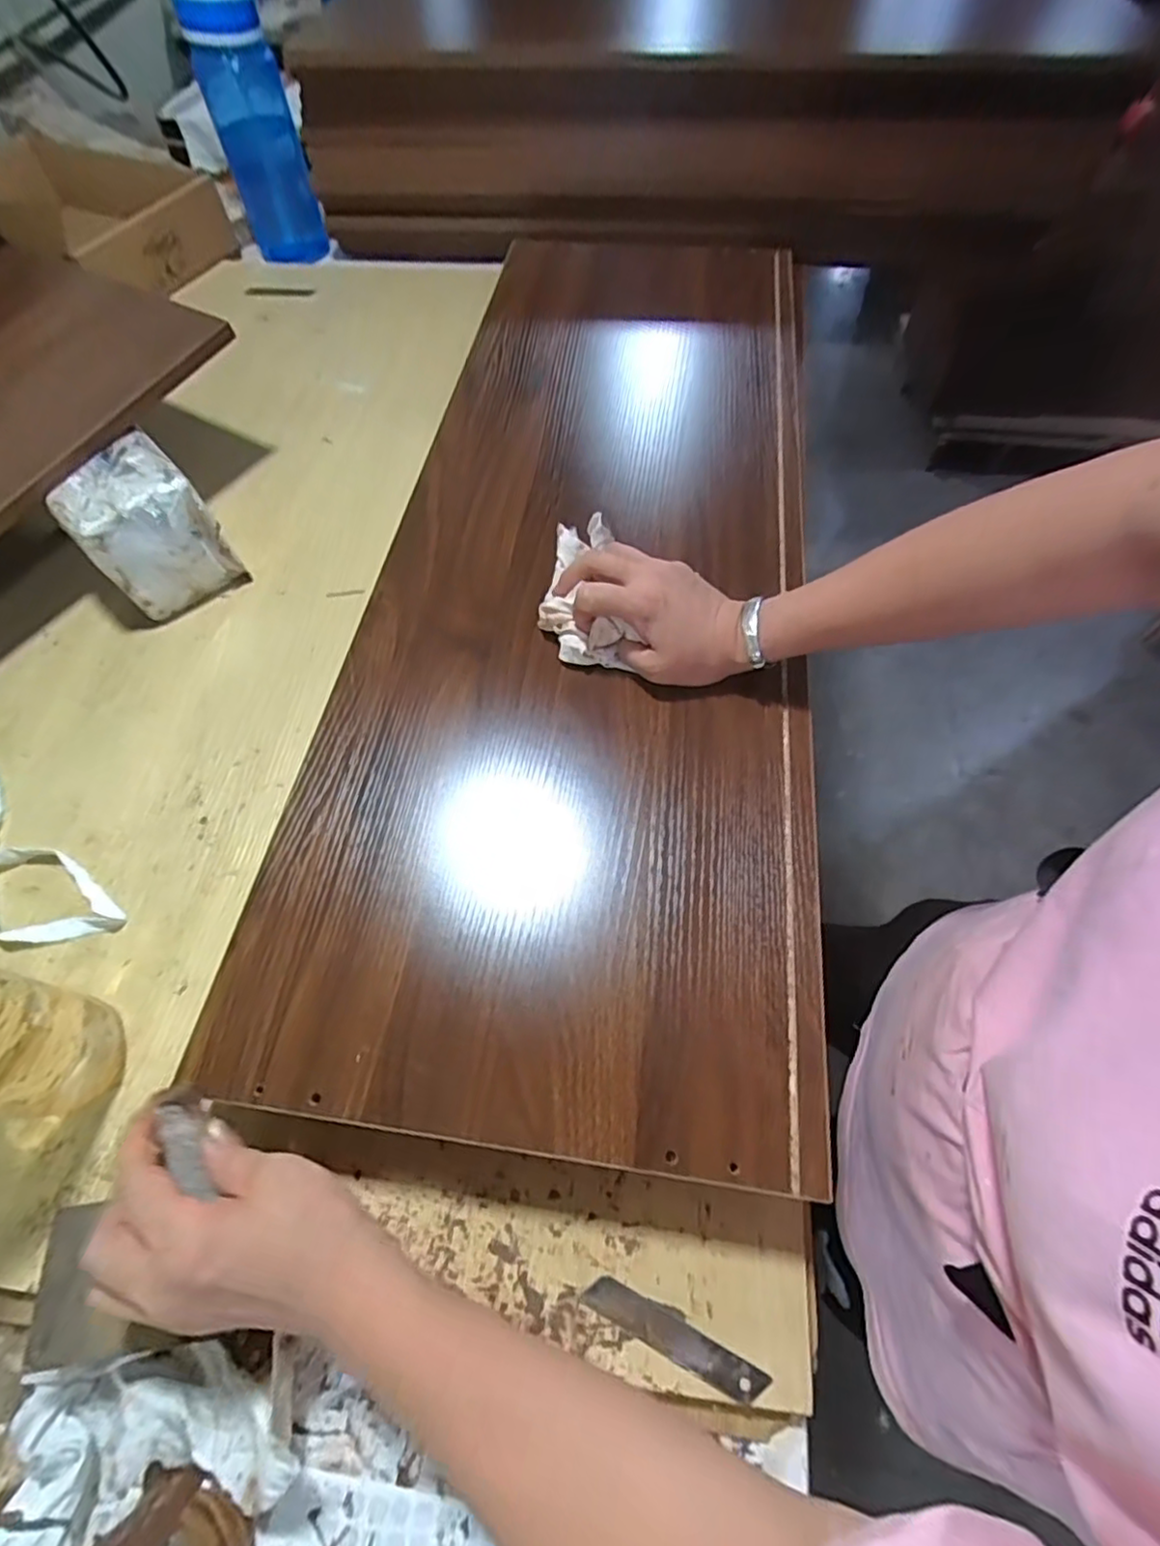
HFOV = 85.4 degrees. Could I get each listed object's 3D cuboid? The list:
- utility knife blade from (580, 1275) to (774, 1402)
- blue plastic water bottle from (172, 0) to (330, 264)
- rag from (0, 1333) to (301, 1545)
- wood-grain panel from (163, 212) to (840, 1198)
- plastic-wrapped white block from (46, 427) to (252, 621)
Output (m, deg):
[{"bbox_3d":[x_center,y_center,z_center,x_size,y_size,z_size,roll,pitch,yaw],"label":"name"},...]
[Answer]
[{"bbox_3d":[0.049,0.299,0.333,0.097,0.004,0.017,23,64,13],"label":"utility knife blade"},{"bbox_3d":[-0.431,-0.866,0.823,0.089,0.279,0.074,-31,65,-15],"label":"blue plastic water bottle"},{"bbox_3d":[-0.217,0.333,0.314,0.151,0.038,0.087,-10,61,-5],"label":"rag"},{"bbox_3d":[0.011,-0.211,0.554,0.349,0.026,0.923,6,61,4],"label":"wood-grain panel"},{"bbox_3d":[-0.391,-0.221,0.576,0.111,0.105,0.109,40,69,20],"label":"plastic-wrapped white block"}]

